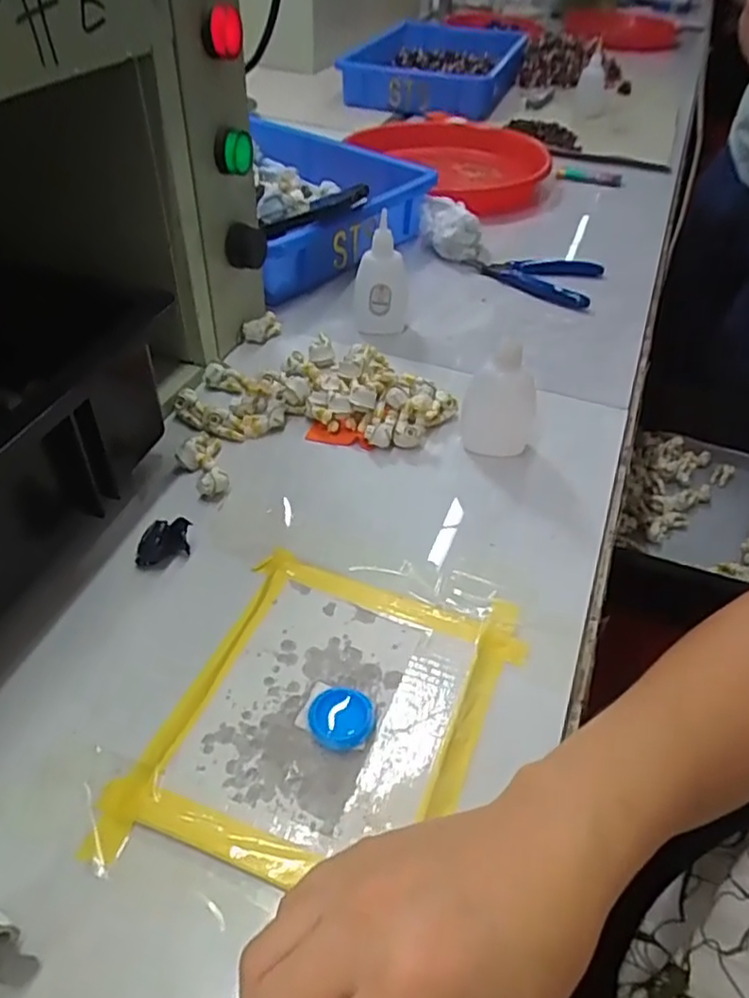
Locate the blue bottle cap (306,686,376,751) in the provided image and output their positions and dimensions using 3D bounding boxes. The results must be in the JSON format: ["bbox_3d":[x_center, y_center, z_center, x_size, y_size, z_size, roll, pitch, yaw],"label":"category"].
[{"bbox_3d":[-0.015,0.100,0.303,0.030,0.006,0.029,1,43,-1],"label":"blue bottle cap"}]

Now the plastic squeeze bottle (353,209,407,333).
[{"bbox_3d":[0.006,-0.175,0.537,0.044,0.085,0.027,4,43,2],"label":"plastic squeeze bottle"}]

